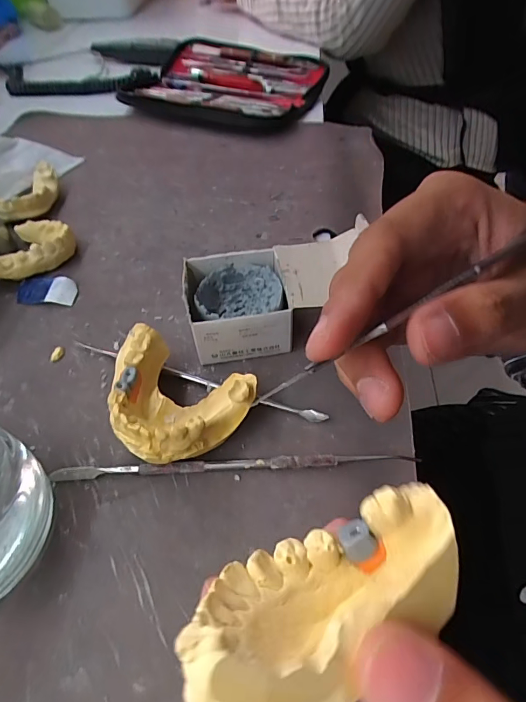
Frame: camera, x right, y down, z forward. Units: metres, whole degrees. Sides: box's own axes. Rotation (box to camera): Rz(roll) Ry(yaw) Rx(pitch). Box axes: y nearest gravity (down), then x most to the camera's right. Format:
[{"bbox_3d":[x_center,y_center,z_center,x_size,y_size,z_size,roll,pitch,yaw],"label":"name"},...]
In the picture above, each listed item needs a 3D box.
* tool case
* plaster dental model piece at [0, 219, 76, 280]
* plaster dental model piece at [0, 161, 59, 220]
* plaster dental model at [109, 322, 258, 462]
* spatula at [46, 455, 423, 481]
[{"bbox_3d":[-0.043,-0.315,0.486,0.201,0.027,0.189,13,53,14],"label":"tool case"},{"bbox_3d":[-0.166,-0.075,0.296,0.058,0.020,0.052,-26,54,-17],"label":"plaster dental model piece"},{"bbox_3d":[-0.199,-0.124,0.336,0.073,0.026,0.046,-30,55,-19],"label":"plaster dental model piece"},{"bbox_3d":[-0.046,0.025,0.204,0.073,0.037,0.061,19,55,15],"label":"plaster dental model"},{"bbox_3d":[-0.014,0.054,0.200,0.171,0.006,0.005,-4,51,1],"label":"spatula"}]

